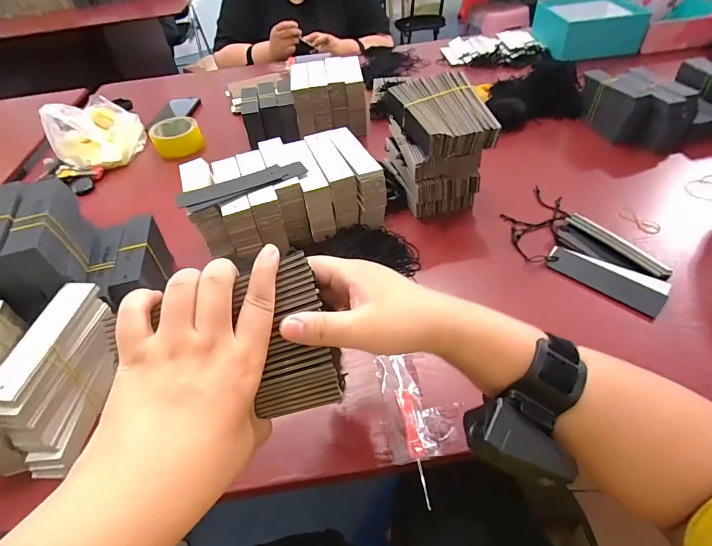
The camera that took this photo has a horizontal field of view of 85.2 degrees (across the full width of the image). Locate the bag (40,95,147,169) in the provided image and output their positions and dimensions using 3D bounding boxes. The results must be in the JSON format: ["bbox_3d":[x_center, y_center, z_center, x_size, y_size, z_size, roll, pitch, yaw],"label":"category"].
[{"bbox_3d":[-0.513,-0.281,0.769,0.165,0.108,0.158,-28,50,-18],"label":"bag"}]

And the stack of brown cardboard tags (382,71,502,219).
[{"bbox_3d":[0.115,-0.170,0.556,0.106,0.161,0.127,-13,47,-5],"label":"stack of brown cardboard tags"}]

